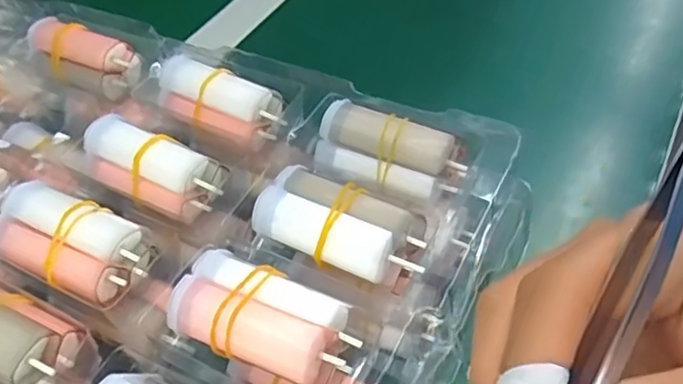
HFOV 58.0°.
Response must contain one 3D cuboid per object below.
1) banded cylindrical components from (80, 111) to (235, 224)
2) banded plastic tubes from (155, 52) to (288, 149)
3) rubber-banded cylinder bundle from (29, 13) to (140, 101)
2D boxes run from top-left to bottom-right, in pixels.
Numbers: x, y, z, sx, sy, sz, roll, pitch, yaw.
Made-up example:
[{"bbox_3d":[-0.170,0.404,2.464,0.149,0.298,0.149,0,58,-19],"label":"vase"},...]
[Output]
[{"bbox_3d":[-0.091,-0.010,0.292,0.069,0.031,0.032,25,56,11],"label":"banded cylindrical components"},{"bbox_3d":[-0.065,-0.047,0.317,0.067,0.025,0.029,15,53,19],"label":"banded plastic tubes"},{"bbox_3d":[-0.148,-0.079,0.350,0.064,0.024,0.031,23,55,24],"label":"rubber-banded cylinder bundle"}]

